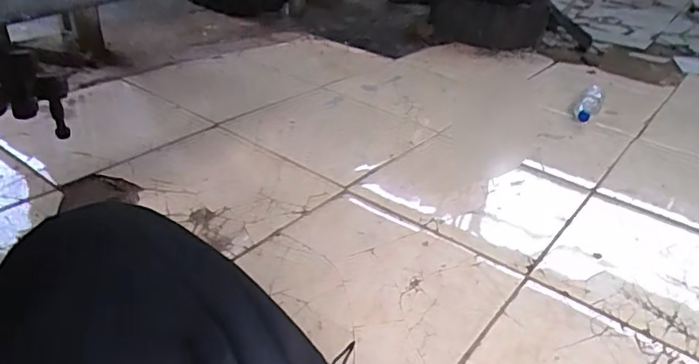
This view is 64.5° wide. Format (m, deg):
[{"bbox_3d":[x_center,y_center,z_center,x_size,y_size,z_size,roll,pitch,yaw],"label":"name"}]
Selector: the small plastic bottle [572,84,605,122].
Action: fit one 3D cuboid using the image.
[{"bbox_3d":[0.697,-0.229,1.604,0.060,0.050,0.227,21,35,25],"label":"small plastic bottle"}]

